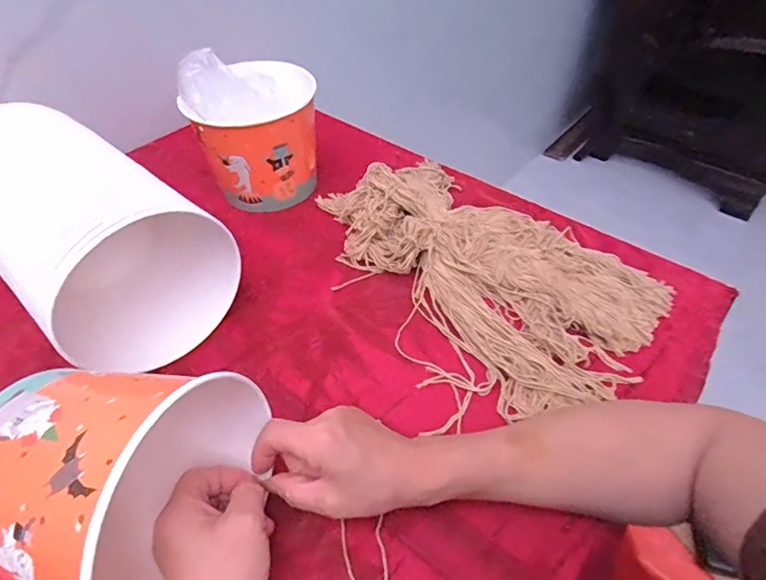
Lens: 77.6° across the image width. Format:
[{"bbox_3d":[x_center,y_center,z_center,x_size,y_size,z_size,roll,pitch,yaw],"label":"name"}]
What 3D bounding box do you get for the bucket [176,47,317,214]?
[{"bbox_3d":[-0.152,-0.200,0.589,0.132,0.184,0.120,-5,47,-2],"label":"bucket"}]

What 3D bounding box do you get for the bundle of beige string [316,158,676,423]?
[{"bbox_3d":[0.106,-0.044,0.524,0.223,0.052,0.400,-30,52,-23],"label":"bundle of beige string"}]

